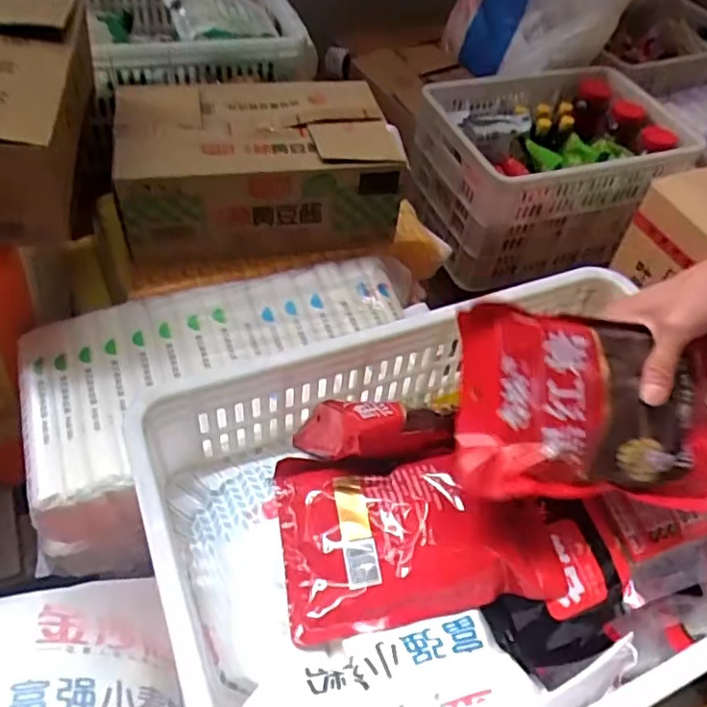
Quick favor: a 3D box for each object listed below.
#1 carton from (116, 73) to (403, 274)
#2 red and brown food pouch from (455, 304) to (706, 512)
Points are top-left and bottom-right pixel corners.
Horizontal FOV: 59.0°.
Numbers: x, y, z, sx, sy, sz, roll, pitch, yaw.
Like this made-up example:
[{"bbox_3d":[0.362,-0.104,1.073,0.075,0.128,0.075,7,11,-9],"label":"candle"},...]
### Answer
[{"bbox_3d":[-0.146,-0.280,0.941,0.378,0.155,0.242,-7,50,-12],"label":"carton"},{"bbox_3d":[0.196,0.044,0.504,0.219,0.045,0.143,5,84,-5],"label":"red and brown food pouch"}]

